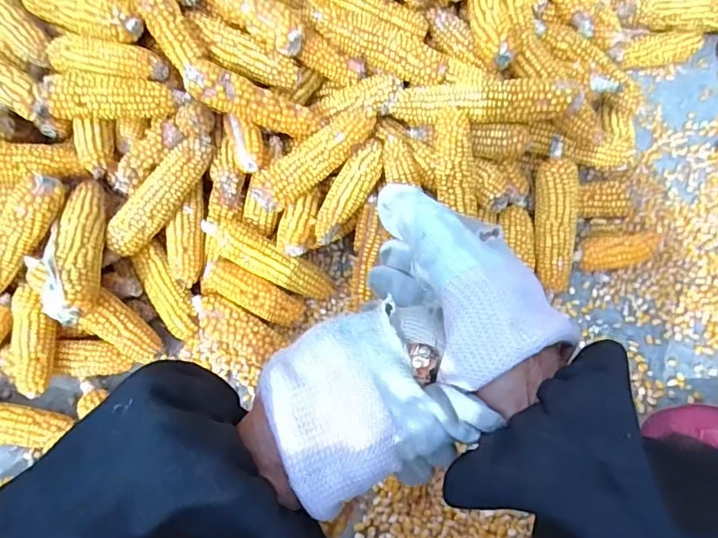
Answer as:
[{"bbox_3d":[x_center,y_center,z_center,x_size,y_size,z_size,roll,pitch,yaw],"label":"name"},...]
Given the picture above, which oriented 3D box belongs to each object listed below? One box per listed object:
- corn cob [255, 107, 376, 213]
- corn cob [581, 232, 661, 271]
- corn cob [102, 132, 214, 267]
[{"bbox_3d":[-0.054,-0.139,0.645,0.176,0.041,0.053,-35,69,-13],"label":"corn cob"},{"bbox_3d":[0.344,-0.023,0.688,0.110,0.042,0.046,-8,66,-1],"label":"corn cob"},{"bbox_3d":[-0.245,-0.085,0.638,0.039,0.039,0.187,41,92,18],"label":"corn cob"}]

